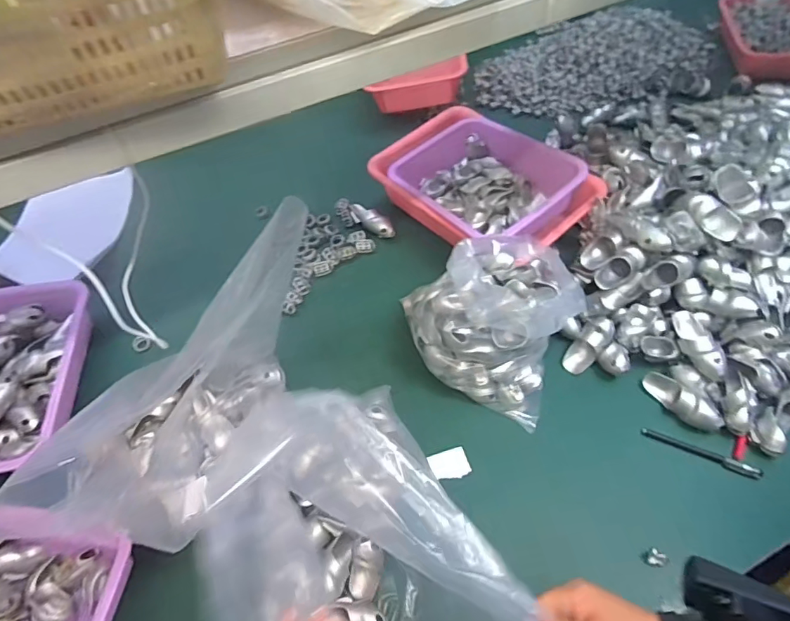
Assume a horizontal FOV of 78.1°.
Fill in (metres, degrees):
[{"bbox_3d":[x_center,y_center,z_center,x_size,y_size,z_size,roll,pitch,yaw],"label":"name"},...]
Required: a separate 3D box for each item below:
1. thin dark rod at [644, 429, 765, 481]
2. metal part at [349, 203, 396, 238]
[{"bbox_3d":[0.398,0.186,0.636,0.140,0.014,0.017,20,59,16],"label":"thin dark rod"},{"bbox_3d":[-0.045,-0.165,0.894,0.102,0.027,0.030,29,62,21],"label":"metal part"}]

